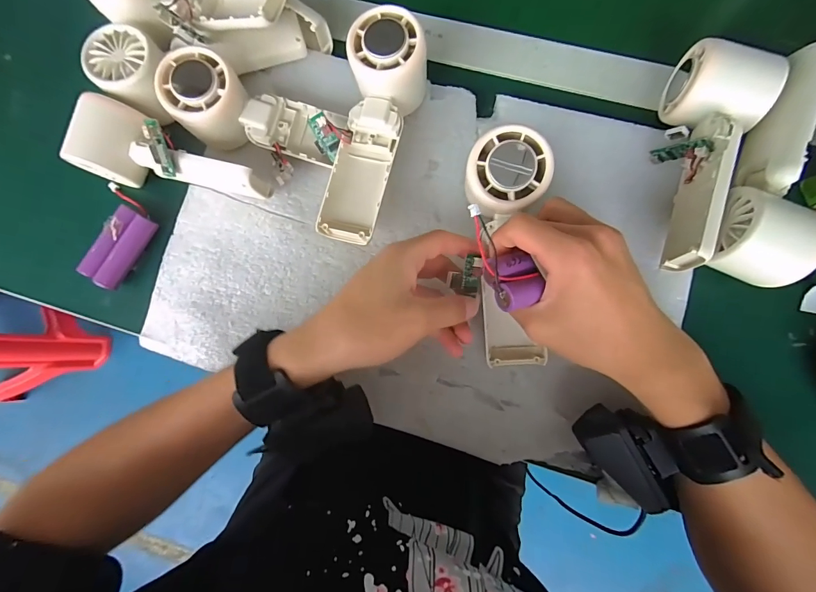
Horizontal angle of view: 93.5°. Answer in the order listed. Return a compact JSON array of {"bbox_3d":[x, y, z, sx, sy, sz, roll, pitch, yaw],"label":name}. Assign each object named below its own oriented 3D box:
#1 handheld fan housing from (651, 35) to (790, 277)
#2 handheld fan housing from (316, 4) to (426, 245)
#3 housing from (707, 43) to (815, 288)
[{"bbox_3d":[0.203,-0.098,0.275,0.057,0.052,0.153,23,86,6],"label":"handheld fan housing"},{"bbox_3d":[-0.031,-0.121,0.291,0.055,0.055,0.164,17,85,6],"label":"handheld fan housing"},{"bbox_3d":[0.255,-0.091,0.268,0.053,0.052,0.161,16,85,6],"label":"housing"}]

